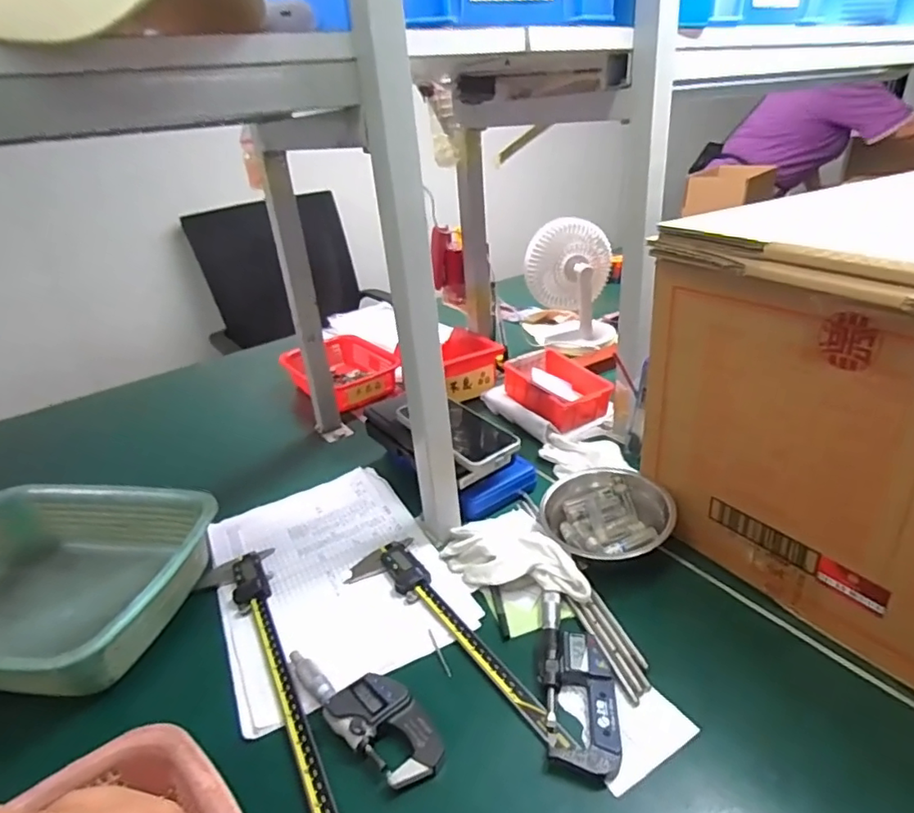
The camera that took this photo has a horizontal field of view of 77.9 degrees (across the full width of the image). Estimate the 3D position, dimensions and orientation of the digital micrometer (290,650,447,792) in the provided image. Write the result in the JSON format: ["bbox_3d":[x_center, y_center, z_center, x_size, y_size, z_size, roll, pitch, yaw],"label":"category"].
[{"bbox_3d":[-0.076,0.233,0.444,0.154,0.020,0.055,16,35,35],"label":"digital micrometer"}]

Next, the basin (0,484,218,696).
[{"bbox_3d":[-0.372,0.167,0.533,0.251,0.100,0.230,-1,28,9],"label":"basin"}]

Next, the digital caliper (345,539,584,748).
[{"bbox_3d":[-0.003,0.199,0.498,0.071,0.015,0.268,-24,33,-32],"label":"digital caliper"}]

